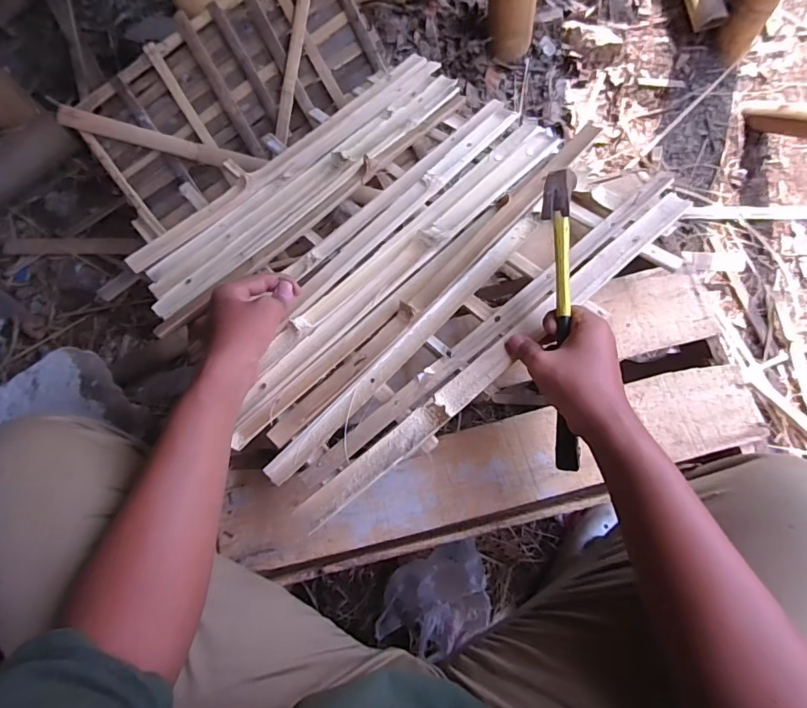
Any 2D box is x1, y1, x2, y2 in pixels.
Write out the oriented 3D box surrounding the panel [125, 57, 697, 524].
[{"bbox_3d":[-0.025,-0.138,0.546,0.503,0.041,0.443,-39,65,-12],"label":"panel"}]

